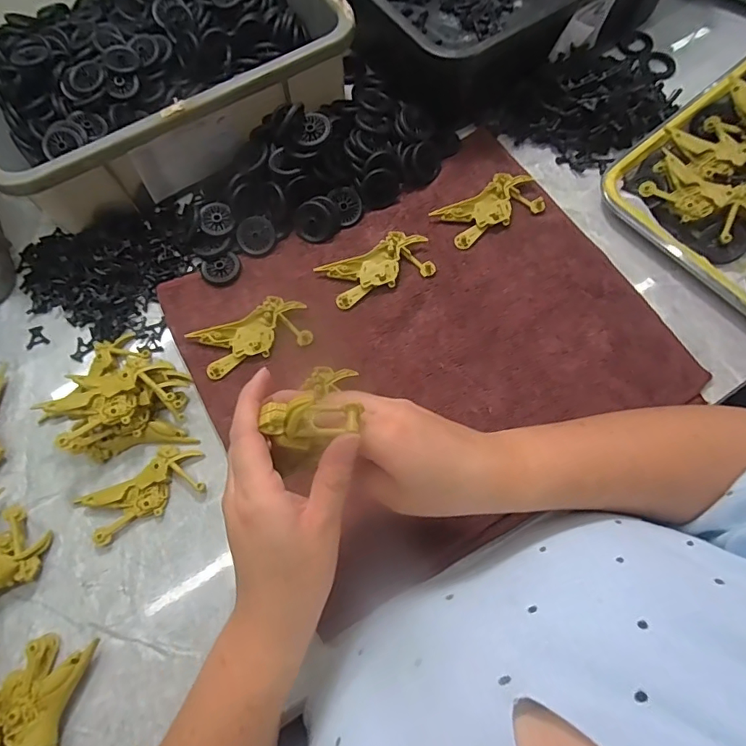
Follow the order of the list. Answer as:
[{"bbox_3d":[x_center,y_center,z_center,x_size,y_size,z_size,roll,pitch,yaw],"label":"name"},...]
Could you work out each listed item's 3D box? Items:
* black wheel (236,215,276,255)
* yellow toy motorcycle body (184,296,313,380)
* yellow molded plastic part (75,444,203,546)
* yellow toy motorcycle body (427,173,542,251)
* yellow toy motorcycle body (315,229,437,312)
[{"bbox_3d":[-0.113,-0.133,0.466,0.035,0.006,0.035,0,96,-5],"label":"black wheel"},{"bbox_3d":[-0.111,-0.033,0.431,0.101,0.012,0.048,-21,71,-6],"label":"yellow toy motorcycle body"},{"bbox_3d":[-0.187,0.096,0.393,0.097,0.010,0.046,-30,72,-9],"label":"yellow molded plastic part"},{"bbox_3d":[0.113,-0.161,0.470,0.101,0.011,0.049,-28,72,-8],"label":"yellow toy motorcycle body"},{"bbox_3d":[0.004,-0.099,0.450,0.100,0.011,0.050,-21,71,-6],"label":"yellow toy motorcycle body"}]

